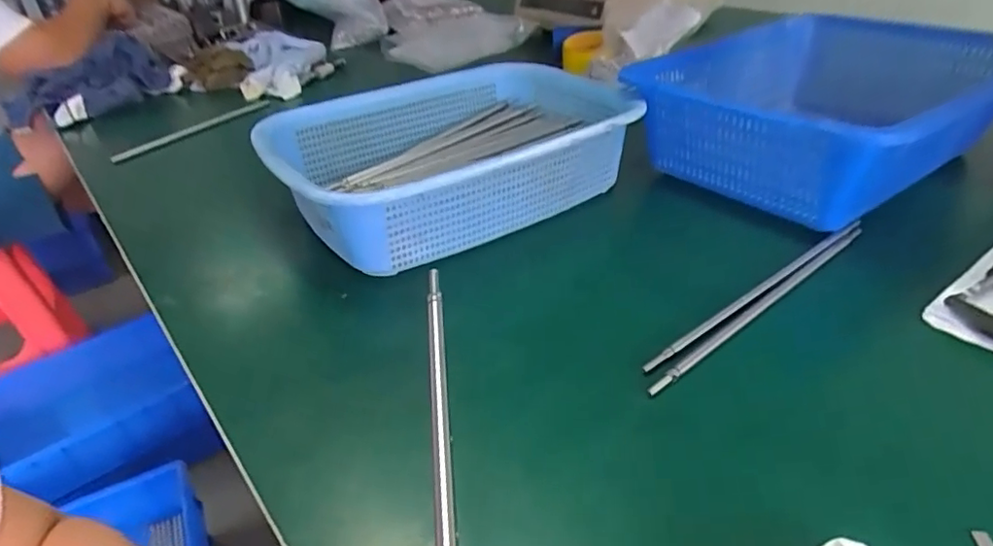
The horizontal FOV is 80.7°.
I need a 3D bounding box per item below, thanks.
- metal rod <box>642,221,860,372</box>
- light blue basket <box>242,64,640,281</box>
[{"bbox_3d":[0.205,0.011,0.448,0.269,0.012,0.009,-25,40,-28],"label":"metal rod"},{"bbox_3d":[-0.040,-0.117,0.585,0.348,0.097,0.245,-20,38,-22],"label":"light blue basket"}]

